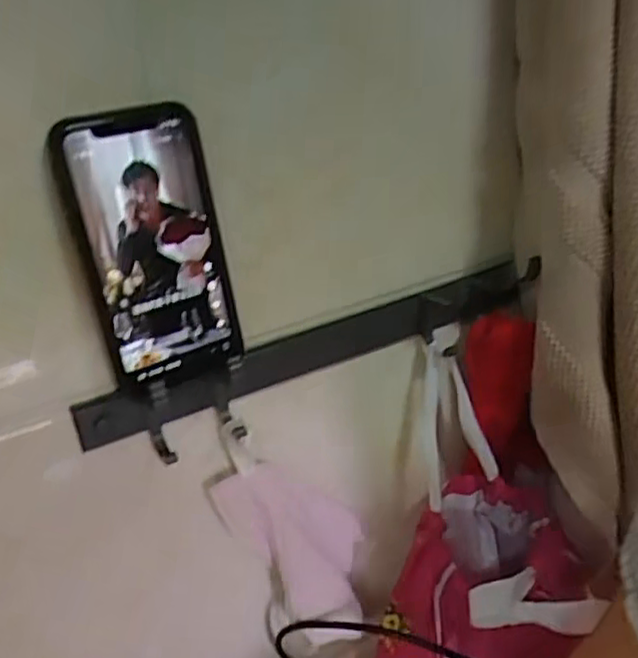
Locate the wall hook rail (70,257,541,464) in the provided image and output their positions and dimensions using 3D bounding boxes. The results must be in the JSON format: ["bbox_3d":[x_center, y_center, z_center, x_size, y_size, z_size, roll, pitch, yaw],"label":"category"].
[{"bbox_3d":[0.012,0.017,0.446,0.330,0.047,0.043,-19,26,-26],"label":"wall hook rail"}]

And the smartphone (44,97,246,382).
[{"bbox_3d":[-0.089,-0.042,0.362,0.076,0.143,0.009,-19,23,-24],"label":"smartphone"}]

